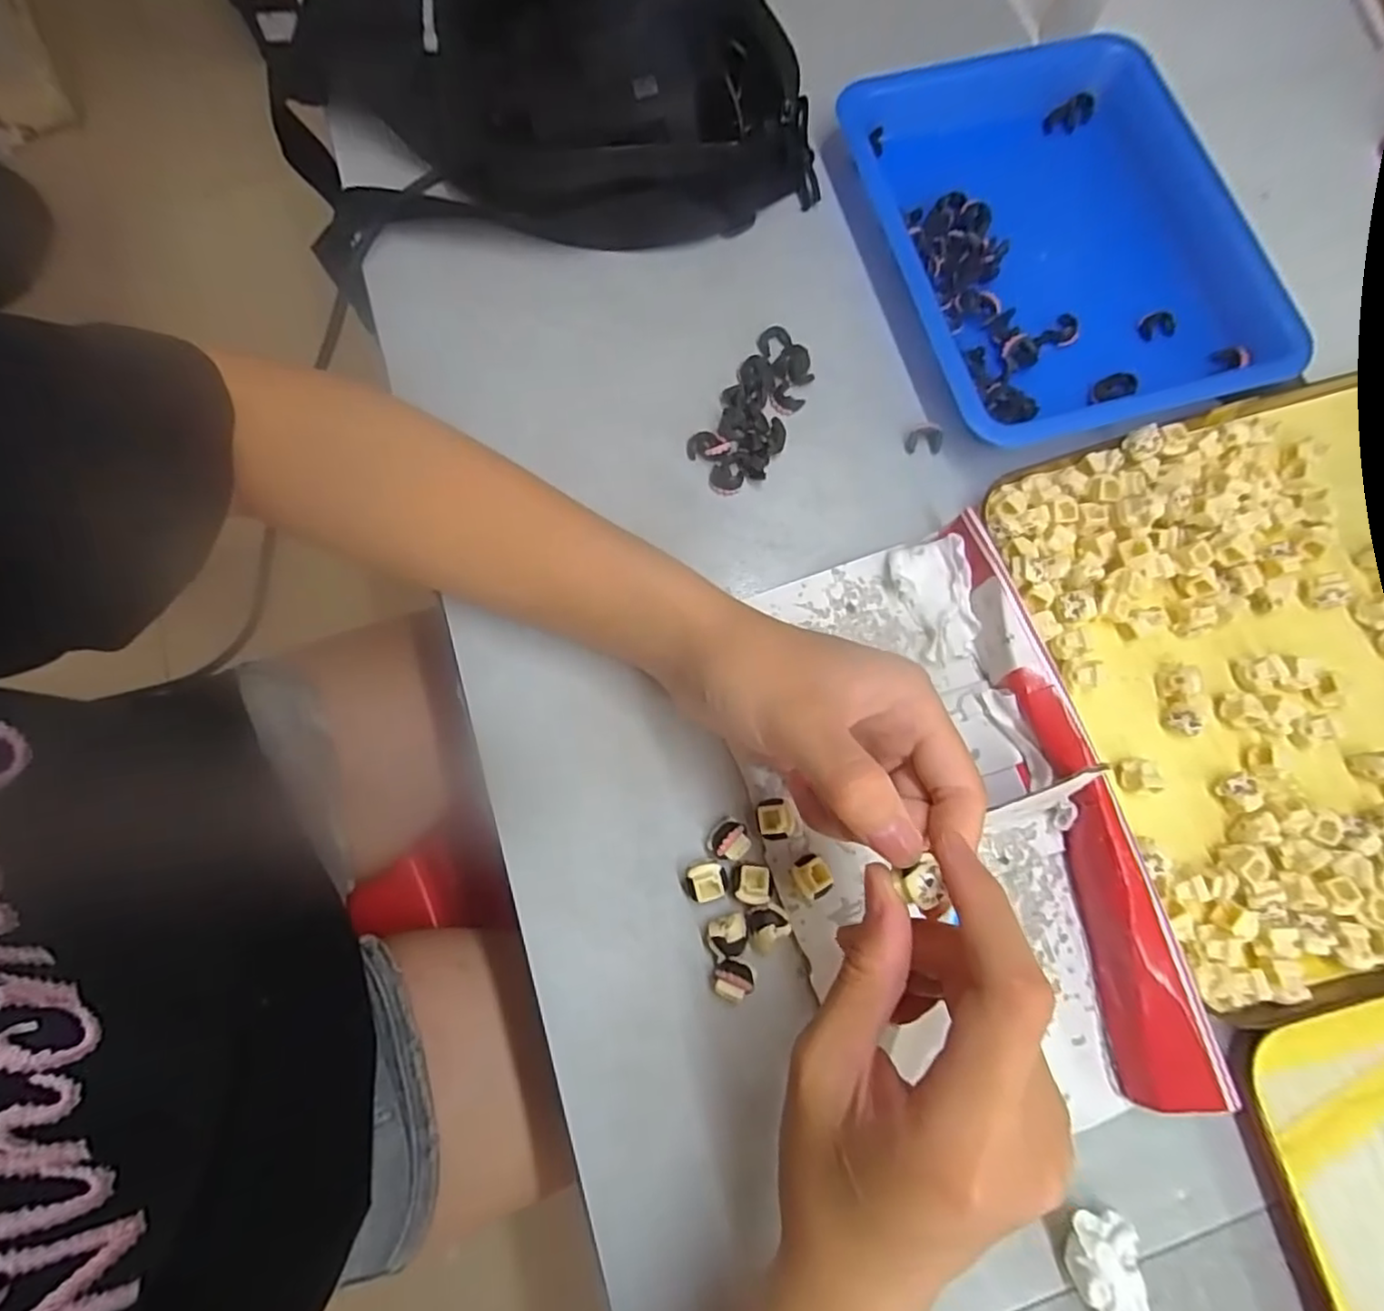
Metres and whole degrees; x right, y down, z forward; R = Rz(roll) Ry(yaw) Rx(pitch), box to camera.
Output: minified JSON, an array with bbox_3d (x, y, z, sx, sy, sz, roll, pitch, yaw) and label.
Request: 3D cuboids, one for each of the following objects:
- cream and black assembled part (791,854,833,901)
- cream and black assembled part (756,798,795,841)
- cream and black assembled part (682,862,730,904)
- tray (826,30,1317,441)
[{"bbox_3d":[0.048,0.088,0.265,0.014,0.015,0.016,-24,78,-4],"label":"cream and black assembled part"},{"bbox_3d":[0.033,0.067,0.269,0.014,0.014,0.016,-10,77,-1],"label":"cream and black assembled part"},{"bbox_3d":[0.005,0.090,0.264,0.018,0.011,0.014,-10,77,-1],"label":"cream and black assembled part"},{"bbox_3d":[0.188,-0.210,0.330,0.171,0.023,0.209,-15,77,-3],"label":"tray"}]

